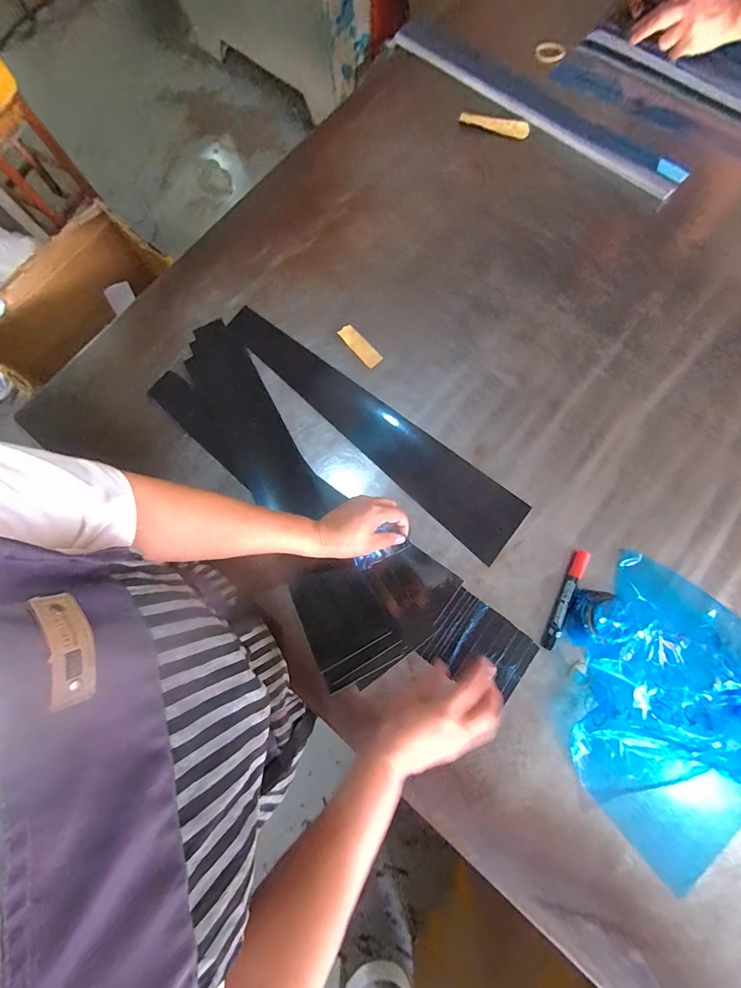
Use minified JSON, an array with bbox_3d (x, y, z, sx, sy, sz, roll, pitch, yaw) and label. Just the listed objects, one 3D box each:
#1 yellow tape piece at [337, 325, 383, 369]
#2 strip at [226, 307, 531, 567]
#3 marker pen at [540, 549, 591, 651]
[{"bbox_3d":[-0.017,-0.234,0.593,0.028,0.009,0.082,-38,79,-5],"label":"yellow tape piece"},{"bbox_3d":[-0.011,-0.110,0.566,0.532,0.009,0.097,38,82,10],"label":"strip"},{"bbox_3d":[0.258,0.139,0.498,0.017,0.017,0.136,26,80,8],"label":"marker pen"}]

